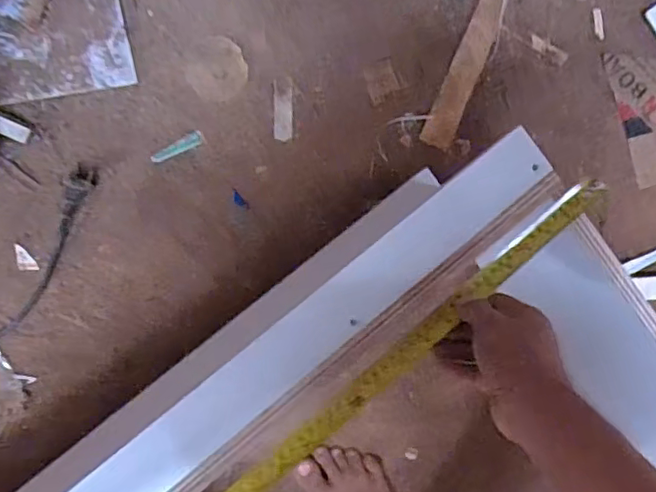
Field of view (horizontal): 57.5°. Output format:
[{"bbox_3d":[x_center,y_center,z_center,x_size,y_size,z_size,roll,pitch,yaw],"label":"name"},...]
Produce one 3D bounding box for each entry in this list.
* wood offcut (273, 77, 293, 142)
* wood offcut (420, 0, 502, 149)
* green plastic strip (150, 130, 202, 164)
[{"bbox_3d":[-0.062,-0.188,0.820,0.026,0.011,0.084,-1,88,-9],"label":"wood offcut"},{"bbox_3d":[0.209,-0.274,0.882,0.045,0.013,0.281,25,84,-8],"label":"wood offcut"},{"bbox_3d":[-0.199,-0.130,0.790,0.072,0.004,0.017,-32,105,-16],"label":"green plastic strip"}]

